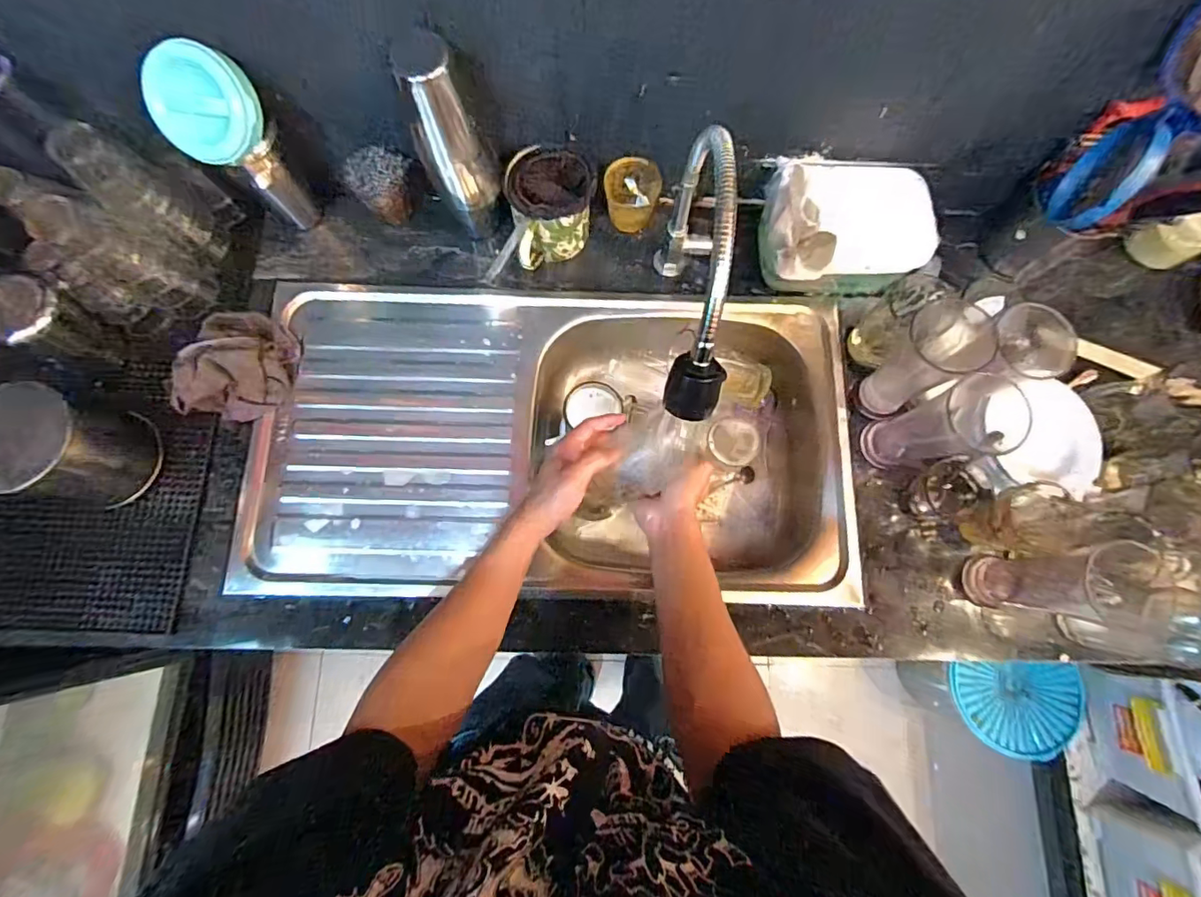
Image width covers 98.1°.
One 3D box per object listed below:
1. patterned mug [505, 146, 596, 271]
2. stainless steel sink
[{"bbox_3d":[-0.059,-0.301,0.664,0.107,0.090,0.123,-9,78,-3],"label":"patterned mug"},{"bbox_3d":[-0.055,-0.011,0.704,0.736,0.138,0.390,1,78,-1],"label":"stainless steel sink"}]

